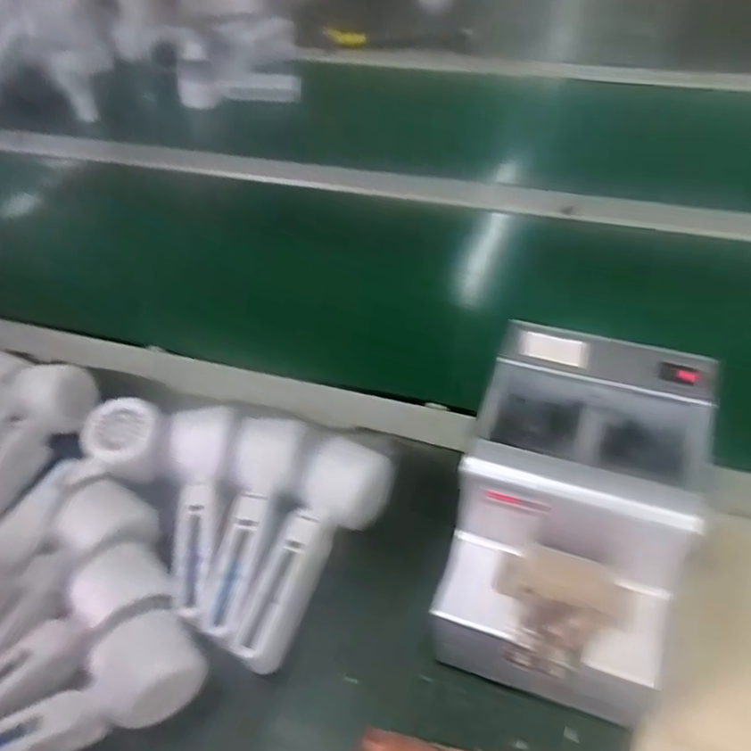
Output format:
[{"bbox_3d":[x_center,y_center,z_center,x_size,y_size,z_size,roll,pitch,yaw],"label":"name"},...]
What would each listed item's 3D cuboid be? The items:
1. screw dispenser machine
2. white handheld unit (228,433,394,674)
[{"bbox_3d":[0.117,0.093,0.415,0.132,0.150,0.181,14,50,17],"label":"screw dispenser machine"},{"bbox_3d":[-0.046,0.123,0.472,0.056,0.060,0.165,15,51,18],"label":"white handheld unit"}]

